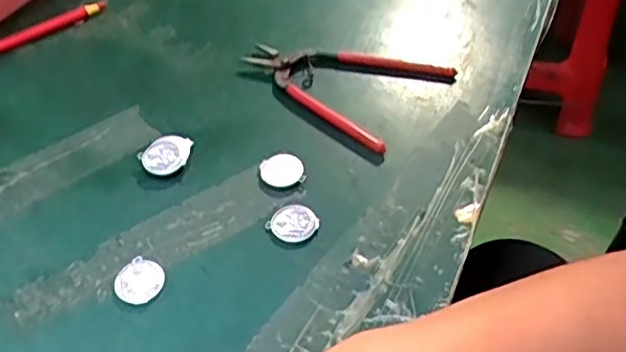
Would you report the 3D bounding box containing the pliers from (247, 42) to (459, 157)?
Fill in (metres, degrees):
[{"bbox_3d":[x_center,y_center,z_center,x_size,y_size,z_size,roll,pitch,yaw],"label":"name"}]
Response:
[{"bbox_3d":[0.029,-0.089,0.509,0.150,0.015,0.111,33,55,27],"label":"pliers"}]

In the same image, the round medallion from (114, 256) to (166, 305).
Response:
[{"bbox_3d":[-0.106,0.064,0.383,0.028,0.004,0.029,0,47,0],"label":"round medallion"}]

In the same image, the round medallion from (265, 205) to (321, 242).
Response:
[{"bbox_3d":[-0.012,0.032,0.413,0.030,0.006,0.028,0,47,0],"label":"round medallion"}]

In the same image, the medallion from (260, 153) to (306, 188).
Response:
[{"bbox_3d":[-0.022,-0.004,0.438,0.030,0.004,0.029,0,47,0],"label":"medallion"}]

